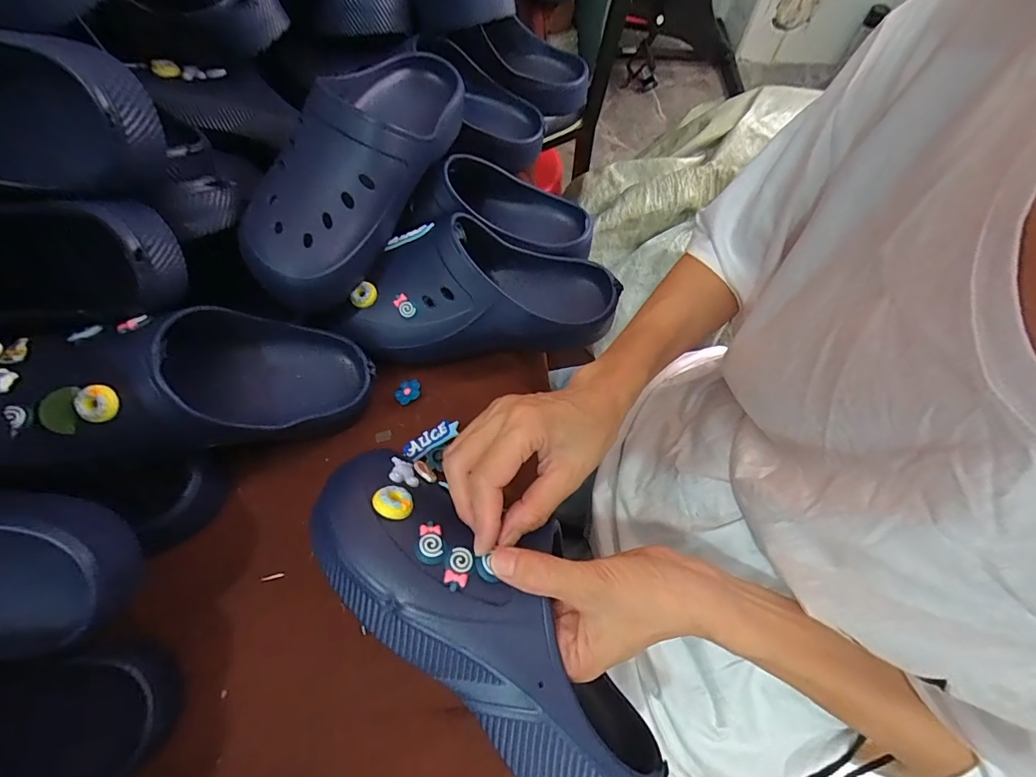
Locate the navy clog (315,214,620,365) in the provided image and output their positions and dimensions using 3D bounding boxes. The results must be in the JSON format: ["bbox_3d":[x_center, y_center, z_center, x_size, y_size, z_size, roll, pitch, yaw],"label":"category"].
[{"bbox_3d":[-0.037,-0.092,0.434,0.261,0.089,0.113,-11,64,-7],"label":"navy clog"}]

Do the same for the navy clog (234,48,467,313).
[{"bbox_3d":[-0.134,-0.203,0.409,0.108,0.093,0.285,23,65,10],"label":"navy clog"}]

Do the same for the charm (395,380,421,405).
[{"bbox_3d":[-0.103,0.004,0.435,0.024,0.009,0.019,-22,66,-12],"label":"charm"}]

